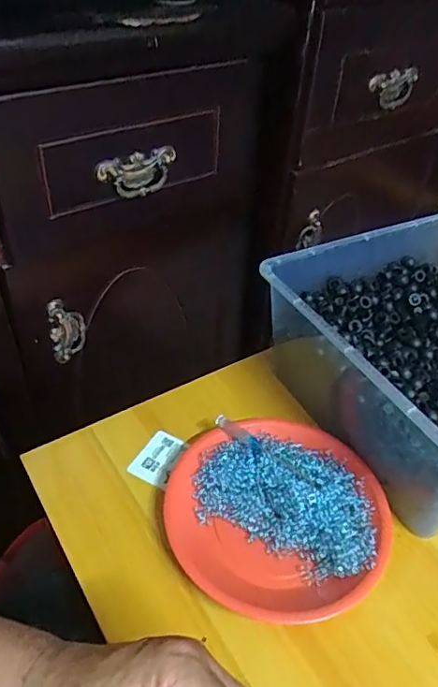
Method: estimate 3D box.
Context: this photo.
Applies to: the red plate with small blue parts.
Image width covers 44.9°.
[{"bbox_3d":[0.055,0.146,0.478,0.186,0.031,0.187,2,42,-2],"label":"red plate with small blue parts"}]

